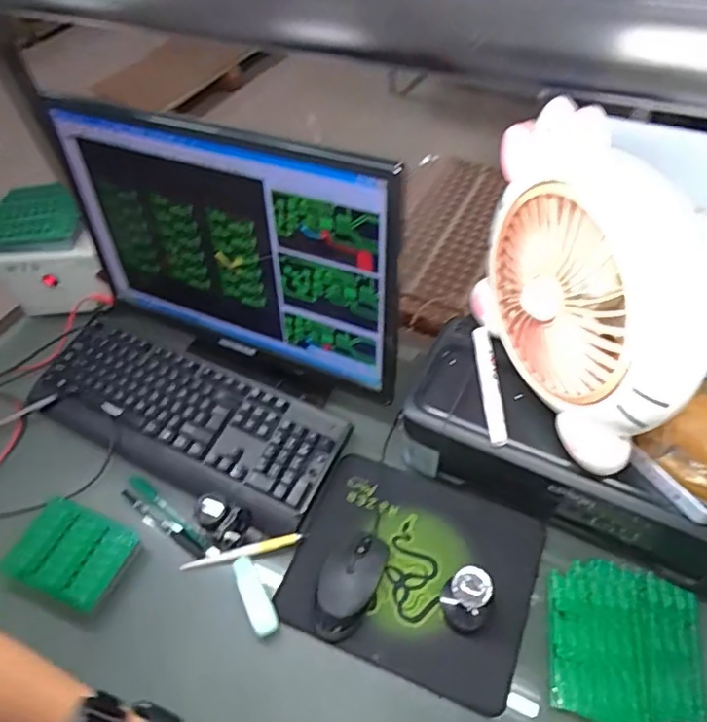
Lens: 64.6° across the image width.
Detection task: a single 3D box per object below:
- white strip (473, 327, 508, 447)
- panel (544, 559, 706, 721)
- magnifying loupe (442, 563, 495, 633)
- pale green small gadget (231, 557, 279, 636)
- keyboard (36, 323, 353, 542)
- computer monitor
[{"bbox_3d":[0.147,0.024,0.601,0.020,0.010,0.144,-2,52,4],"label":"white strip"},{"bbox_3d":[0.265,0.276,0.551,0.143,0.011,0.146,9,53,12],"label":"panel"},{"bbox_3d":[0.113,0.239,0.559,0.044,0.085,0.042,-3,52,3],"label":"magnifying loupe"},{"bbox_3d":[-0.107,0.252,0.600,0.027,0.015,0.089,-26,42,-15],"label":"pale green small gadget"},{"bbox_3d":[-0.231,0.070,0.744,0.446,0.037,0.163,21,57,20],"label":"keyboard"},{"bbox_3d":[-0.149,-0.131,0.656,0.435,0.287,0.081,20,56,19],"label":"computer monitor"}]

